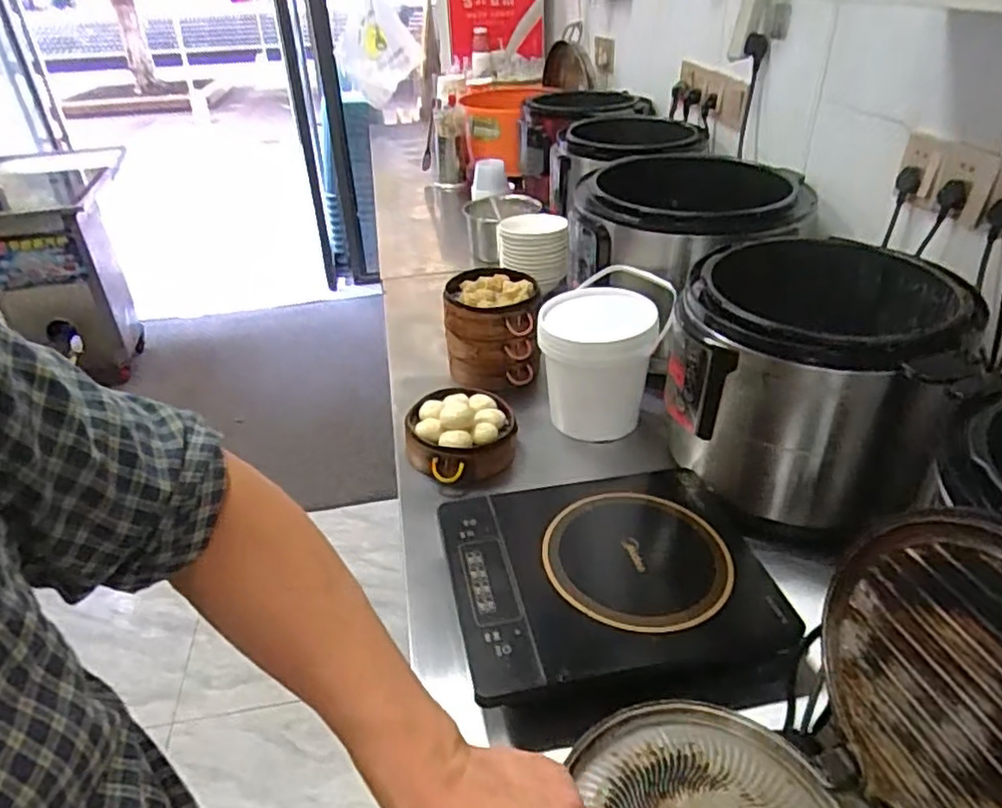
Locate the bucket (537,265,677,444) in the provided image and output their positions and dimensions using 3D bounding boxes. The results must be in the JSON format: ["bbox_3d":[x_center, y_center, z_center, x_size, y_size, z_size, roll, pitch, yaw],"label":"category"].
[{"bbox_3d":[0.164,-0.076,1.075,0.193,0.197,0.213,4,35,11],"label":"bucket"}]

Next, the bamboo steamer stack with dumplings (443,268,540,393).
[{"bbox_3d":[-0.016,-0.130,1.202,0.162,0.158,0.181,-6,34,-4],"label":"bamboo steamer stack with dumplings"}]

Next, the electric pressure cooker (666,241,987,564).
[{"bbox_3d":[0.412,-0.042,0.909,0.317,0.263,0.349,14,38,23],"label":"electric pressure cooker"}]

